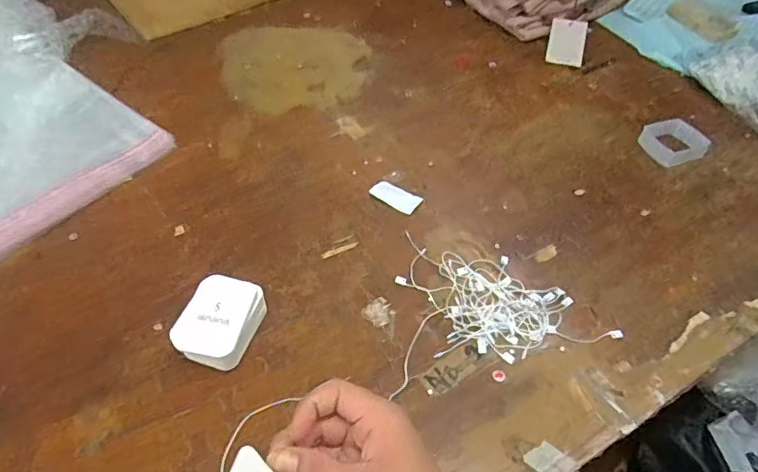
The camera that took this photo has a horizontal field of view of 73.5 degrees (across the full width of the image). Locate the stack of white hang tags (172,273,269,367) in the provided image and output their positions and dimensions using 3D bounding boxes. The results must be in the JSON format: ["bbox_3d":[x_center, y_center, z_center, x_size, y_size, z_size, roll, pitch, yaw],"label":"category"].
[{"bbox_3d":[-0.134,0.074,0.431,0.054,0.035,0.074,14,52,9],"label":"stack of white hang tags"}]

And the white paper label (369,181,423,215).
[{"bbox_3d":[0.018,-0.043,0.553,0.054,0.005,0.027,32,57,21],"label":"white paper label"}]

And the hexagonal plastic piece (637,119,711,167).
[{"bbox_3d":[0.353,-0.114,0.610,0.056,0.025,0.064,-24,56,-20],"label":"hexagonal plastic piece"}]

